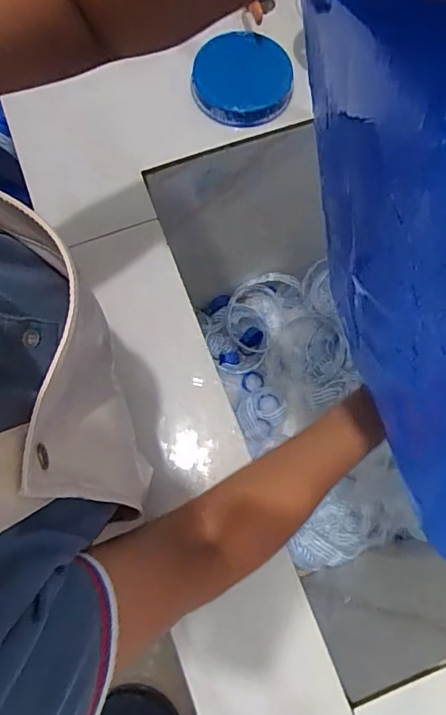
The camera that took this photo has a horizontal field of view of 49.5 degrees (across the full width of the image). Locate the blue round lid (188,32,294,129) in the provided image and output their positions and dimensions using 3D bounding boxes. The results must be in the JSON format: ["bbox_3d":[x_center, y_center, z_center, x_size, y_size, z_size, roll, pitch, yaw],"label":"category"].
[{"bbox_3d":[0.024,-0.340,0.591,0.116,0.029,0.123,0,75,-1],"label":"blue round lid"}]

